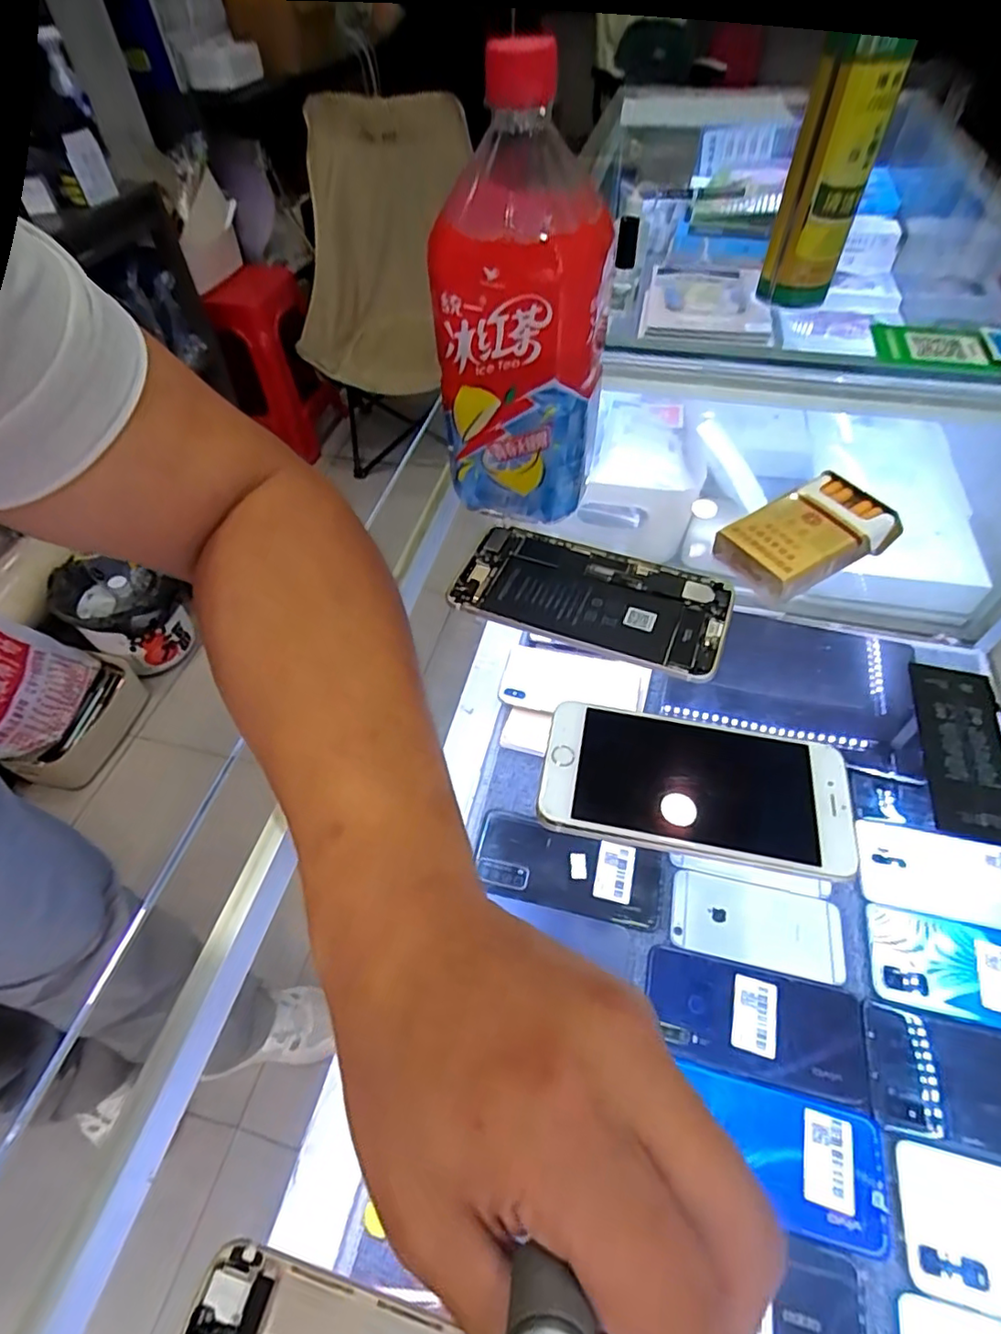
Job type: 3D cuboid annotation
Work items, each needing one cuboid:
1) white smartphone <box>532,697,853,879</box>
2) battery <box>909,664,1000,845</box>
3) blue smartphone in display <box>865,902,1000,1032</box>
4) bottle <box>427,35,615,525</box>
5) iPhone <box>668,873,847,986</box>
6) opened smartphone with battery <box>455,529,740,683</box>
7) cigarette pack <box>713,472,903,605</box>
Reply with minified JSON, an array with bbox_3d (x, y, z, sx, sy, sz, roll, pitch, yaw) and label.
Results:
[{"bbox_3d":[0.088,0.052,0.275,0.133,0.009,0.066,8,52,8],"label":"white smartphone"},{"bbox_3d":[0.222,0.039,0.291,0.035,0.008,0.093,11,53,10],"label":"battery"},{"bbox_3d":[0.376,0.242,0.476,0.161,0.007,0.075,11,54,11],"label":"blue smartphone in display"},{"bbox_3d":[0.012,-0.188,0.335,0.088,0.198,0.088,6,52,7],"label":"bottle"},{"bbox_3d":[0.212,0.213,0.505,0.137,0.013,0.063,10,54,10],"label":"iPhone"},{"bbox_3d":[0.051,-0.042,0.354,0.154,0.010,0.077,16,54,14],"label":"opened smartphone with battery"},{"bbox_3d":[0.187,-0.079,0.369,0.095,0.029,0.058,-23,54,-16],"label":"cigarette pack"}]

